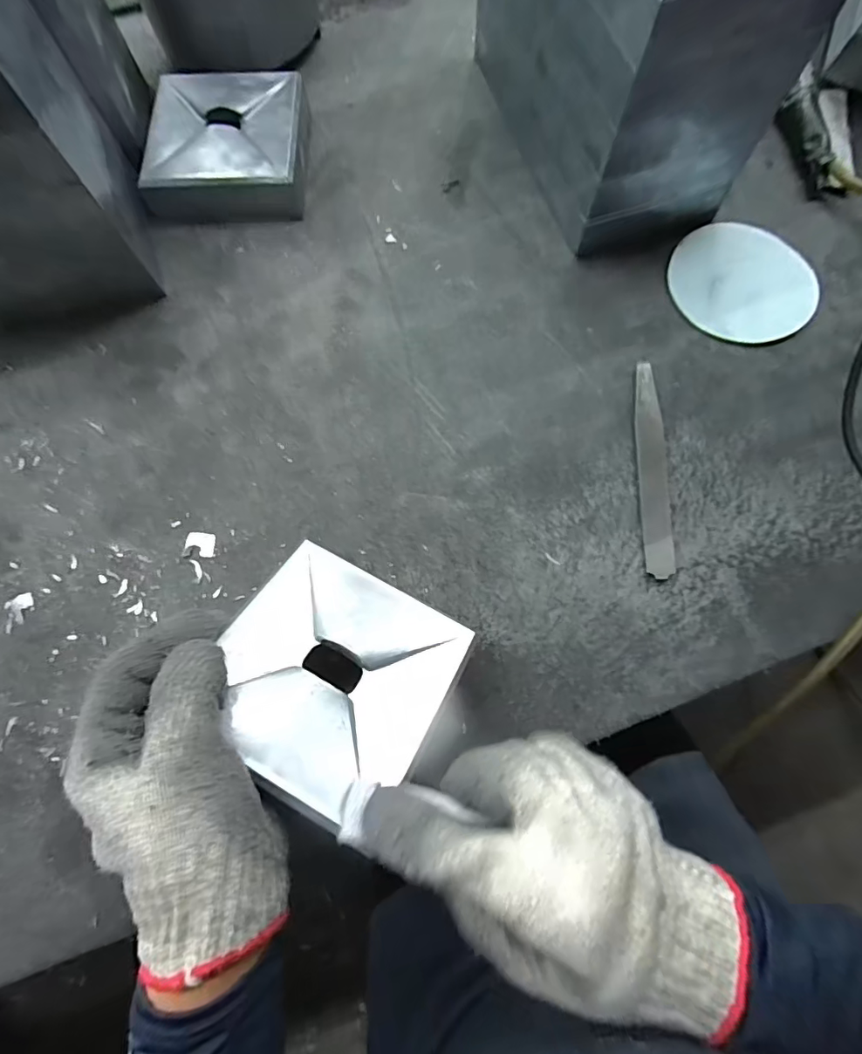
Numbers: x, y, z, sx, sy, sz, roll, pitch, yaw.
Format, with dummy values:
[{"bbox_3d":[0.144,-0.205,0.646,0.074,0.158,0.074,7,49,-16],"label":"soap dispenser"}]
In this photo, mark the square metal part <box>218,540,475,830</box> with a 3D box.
[{"bbox_3d":[-0.054,0.078,0.270,0.121,0.008,0.122,28,54,10],"label":"square metal part"}]

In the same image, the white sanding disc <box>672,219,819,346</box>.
[{"bbox_3d":[0.259,-0.205,0.407,0.116,0.006,0.116,0,74,0],"label":"white sanding disc"}]

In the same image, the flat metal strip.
[{"bbox_3d":[0.162,-0.047,0.359,0.021,0.006,0.167,1,72,5],"label":"flat metal strip"}]

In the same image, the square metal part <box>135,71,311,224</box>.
[{"bbox_3d":[-0.177,-0.338,0.434,0.127,0.035,0.135,1,74,0],"label":"square metal part"}]

